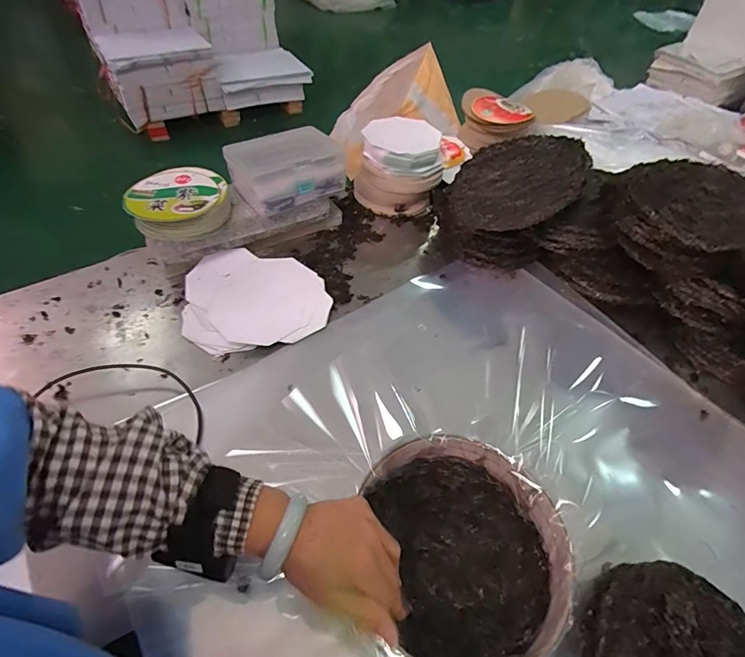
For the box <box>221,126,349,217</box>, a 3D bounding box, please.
[{"bbox_3d":[-0.150,-0.280,0.725,0.175,0.085,0.118,-27,57,-25],"label":"box"}]

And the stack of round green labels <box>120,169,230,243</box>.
[{"bbox_3d":[-0.303,-0.201,0.665,0.143,0.042,0.142,-10,52,-13],"label":"stack of round green labels"}]

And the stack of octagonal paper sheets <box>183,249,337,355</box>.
[{"bbox_3d":[-0.186,-0.052,0.671,0.217,0.022,0.201,-8,51,-12],"label":"stack of octagonal paper sheets"}]

